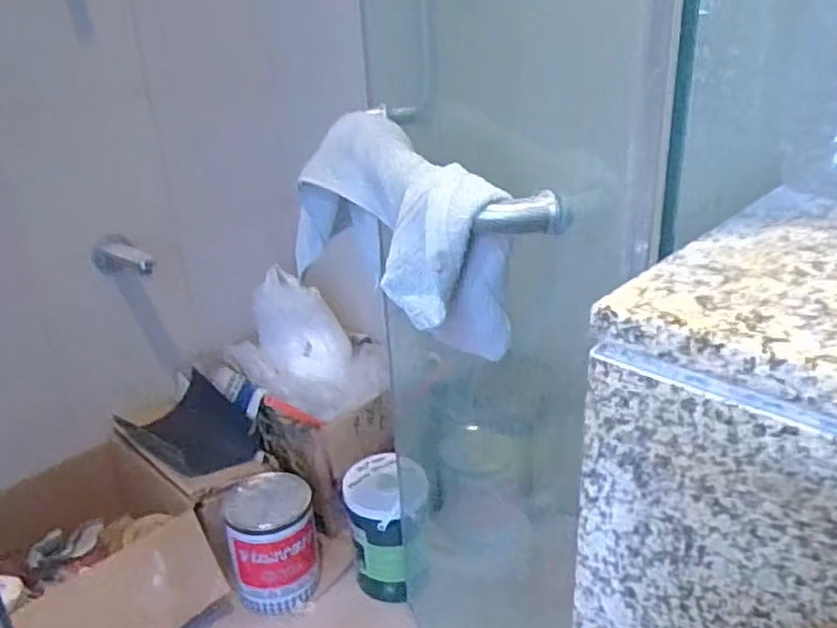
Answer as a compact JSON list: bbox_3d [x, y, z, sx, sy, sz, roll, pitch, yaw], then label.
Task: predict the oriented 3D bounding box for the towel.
[{"bbox_3d":[-0.038,-0.083,0.691,0.097,0.161,0.382,-15,27,-24],"label":"towel"}]

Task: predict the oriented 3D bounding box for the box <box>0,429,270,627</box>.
[{"bbox_3d":[-0.599,0.443,1.359,0.380,0.195,0.440,-24,32,-37],"label":"box"}]

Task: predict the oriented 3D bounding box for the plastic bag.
[{"bbox_3d":[-0.233,0.067,1.476,0.329,0.231,0.211,-6,25,-6],"label":"plastic bag"}]

